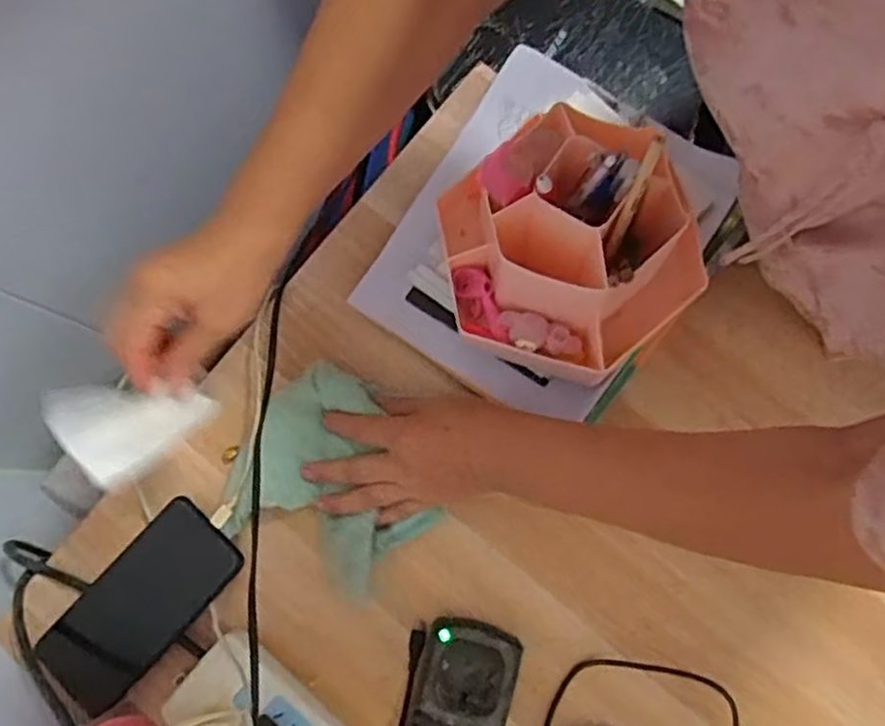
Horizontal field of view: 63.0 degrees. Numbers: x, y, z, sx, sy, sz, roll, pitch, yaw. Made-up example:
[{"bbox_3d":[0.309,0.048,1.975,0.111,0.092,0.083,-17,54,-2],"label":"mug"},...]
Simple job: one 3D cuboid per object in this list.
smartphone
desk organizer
[{"bbox_3d":[-0.222,0.177,0.529,0.074,0.010,0.151,42,86,10],"label":"smartphone"},{"bbox_3d":[0.088,-0.078,0.481,0.168,0.137,0.164,-10,80,0],"label":"desk organizer"}]

